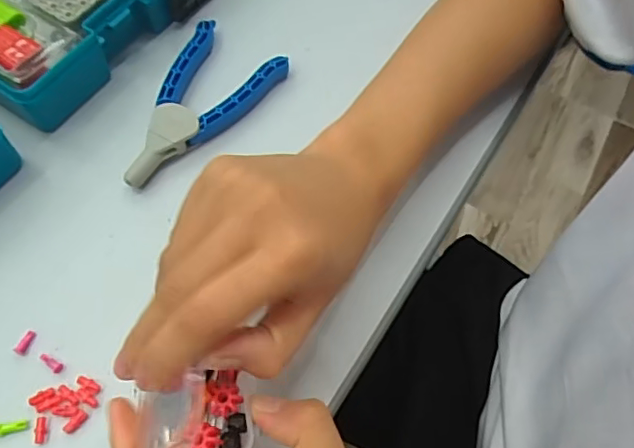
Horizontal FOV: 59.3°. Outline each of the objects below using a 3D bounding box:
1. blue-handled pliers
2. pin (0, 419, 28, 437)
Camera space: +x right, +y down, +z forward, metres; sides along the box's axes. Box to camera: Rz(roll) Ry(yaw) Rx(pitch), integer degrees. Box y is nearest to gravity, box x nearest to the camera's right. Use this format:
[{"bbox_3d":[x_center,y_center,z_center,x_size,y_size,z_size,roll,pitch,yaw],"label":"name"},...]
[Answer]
[{"bbox_3d":[-0.079,-0.074,0.359,0.064,0.016,0.124,29,66,11],"label":"blue-handled pliers"},{"bbox_3d":[-0.155,0.102,0.278,0.019,0.004,0.006,-12,65,-7],"label":"pin"}]

